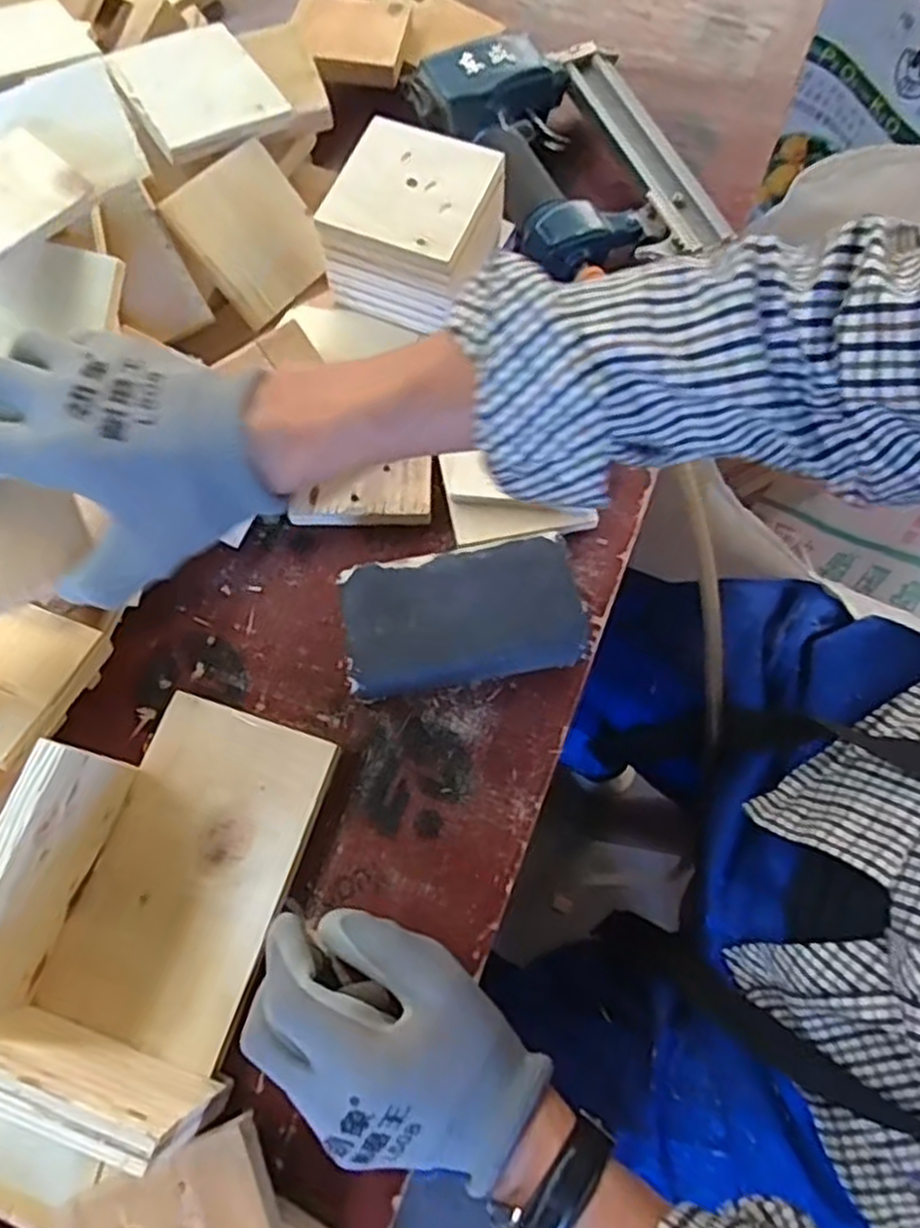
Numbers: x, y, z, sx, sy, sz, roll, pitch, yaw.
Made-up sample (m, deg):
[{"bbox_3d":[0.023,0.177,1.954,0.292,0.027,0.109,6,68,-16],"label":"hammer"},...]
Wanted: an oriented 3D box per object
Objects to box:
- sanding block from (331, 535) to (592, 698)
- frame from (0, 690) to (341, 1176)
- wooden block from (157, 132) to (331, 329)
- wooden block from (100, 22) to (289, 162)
[{"bbox_3d":[0.002,0.002,0.457,0.136,0.042,0.080,-11,70,-4],"label":"sanding block"},{"bbox_3d":[-0.156,0.134,0.385,0.123,0.088,0.191,17,70,7],"label":"frame"},{"bbox_3d":[-0.136,-0.254,0.511,0.010,0.088,0.089,7,53,51],"label":"wooden block"},{"bbox_3d":[-0.174,-0.349,0.507,0.089,0.010,0.088,-31,82,-17],"label":"wooden block"}]

